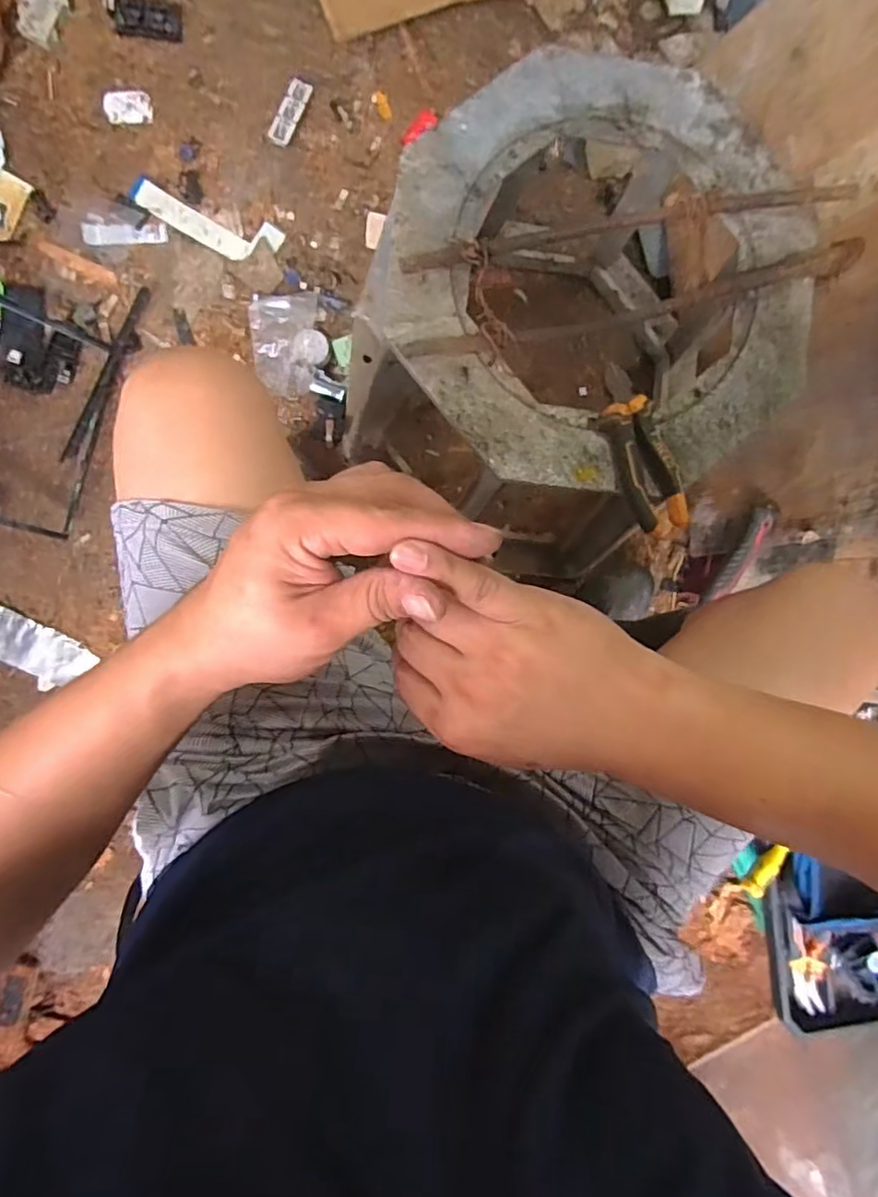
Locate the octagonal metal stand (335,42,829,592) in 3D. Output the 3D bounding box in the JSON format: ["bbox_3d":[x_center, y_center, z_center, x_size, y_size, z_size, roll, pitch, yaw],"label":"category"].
[{"bbox_3d":[0.125,-0.267,0.726,0.415,0.385,0.421,32,86,-6],"label":"octagonal metal stand"}]

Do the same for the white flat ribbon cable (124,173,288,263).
[{"bbox_3d":[-0.329,-0.527,0.857,0.206,0.005,0.063,17,87,-7],"label":"white flat ribbon cable"}]

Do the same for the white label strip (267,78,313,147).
[{"bbox_3d":[-0.212,-0.697,0.872,0.031,0.010,0.096,25,89,-29],"label":"white label strip"}]

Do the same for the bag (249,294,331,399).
[{"bbox_3d":[-0.212,-0.361,0.864,0.102,0.018,0.142,-3,90,-8],"label":"bag"}]

